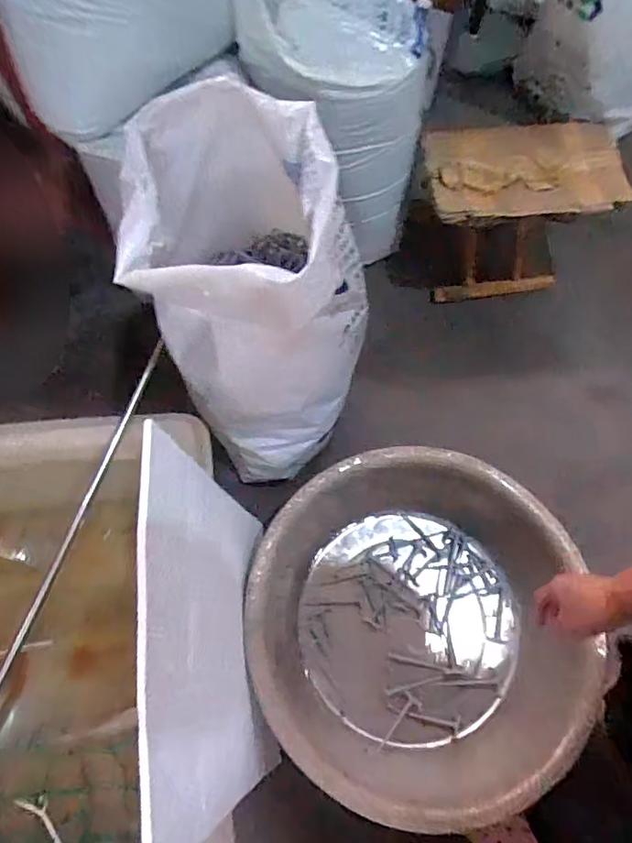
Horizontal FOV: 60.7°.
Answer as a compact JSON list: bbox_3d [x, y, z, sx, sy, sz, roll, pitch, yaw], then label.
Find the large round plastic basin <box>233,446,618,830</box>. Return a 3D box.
[{"bbox_3d":[0.172,0.337,0.926,0.541,0.172,0.533,1,66,-2],"label":"large round plastic basin"}]

